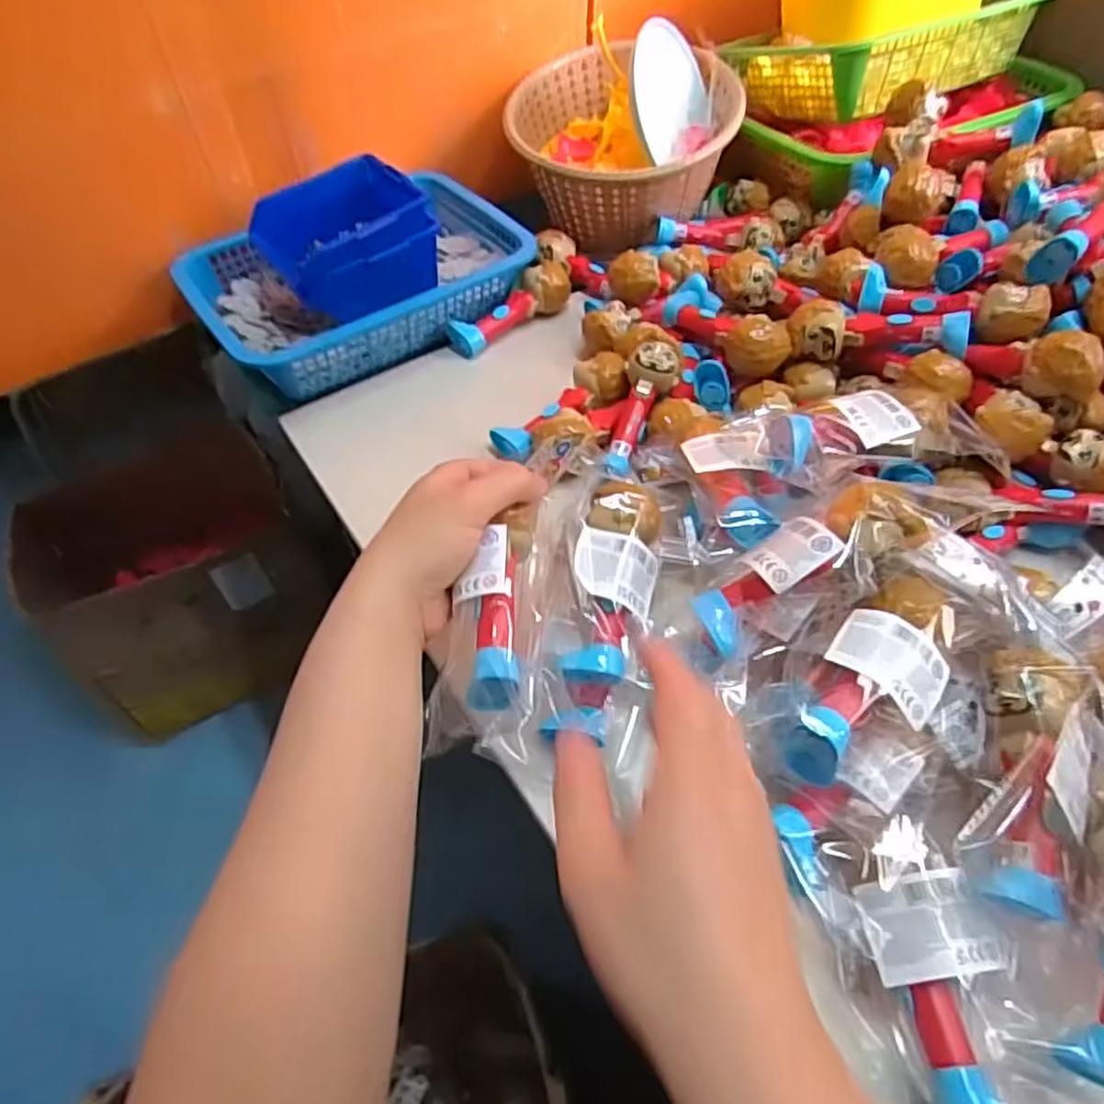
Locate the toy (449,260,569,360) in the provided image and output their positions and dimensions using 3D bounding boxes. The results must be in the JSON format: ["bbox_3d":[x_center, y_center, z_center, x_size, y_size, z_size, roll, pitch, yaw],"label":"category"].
[{"bbox_3d":[-0.032,-0.231,0.655,0.135,0.041,0.044,-36,57,-23],"label":"toy"}]

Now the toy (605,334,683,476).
[{"bbox_3d":[0.067,-0.110,0.537,0.038,0.032,0.114,16,81,16],"label":"toy"}]

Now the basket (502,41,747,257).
[{"bbox_3d":[0.070,-0.407,0.725,0.215,0.120,0.184,23,56,20],"label":"basket"}]

